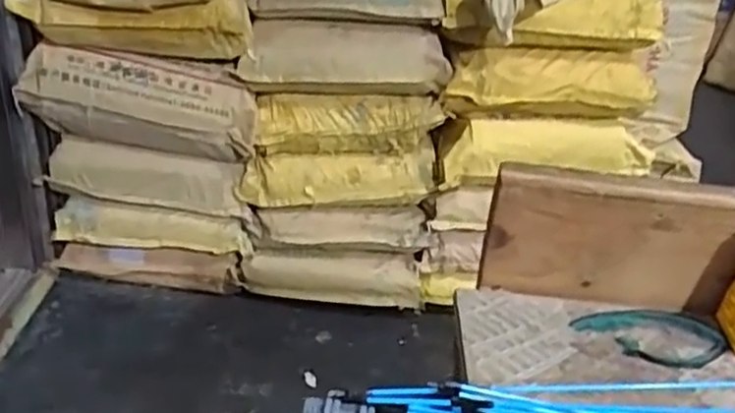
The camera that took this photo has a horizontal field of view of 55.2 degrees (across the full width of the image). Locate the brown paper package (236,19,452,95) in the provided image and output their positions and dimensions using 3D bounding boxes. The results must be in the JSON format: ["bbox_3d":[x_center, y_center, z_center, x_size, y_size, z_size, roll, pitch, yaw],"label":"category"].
[{"bbox_3d":[-0.046,-0.297,1.405,0.406,0.130,0.108,2,31,-8],"label":"brown paper package"}]

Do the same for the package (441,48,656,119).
[{"bbox_3d":[0.360,-0.241,1.396,0.405,0.123,0.091,4,31,-4],"label":"package"}]

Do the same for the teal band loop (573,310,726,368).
[{"bbox_3d":[0.198,0.090,0.490,0.106,0.008,0.050,7,31,0],"label":"teal band loop"}]

